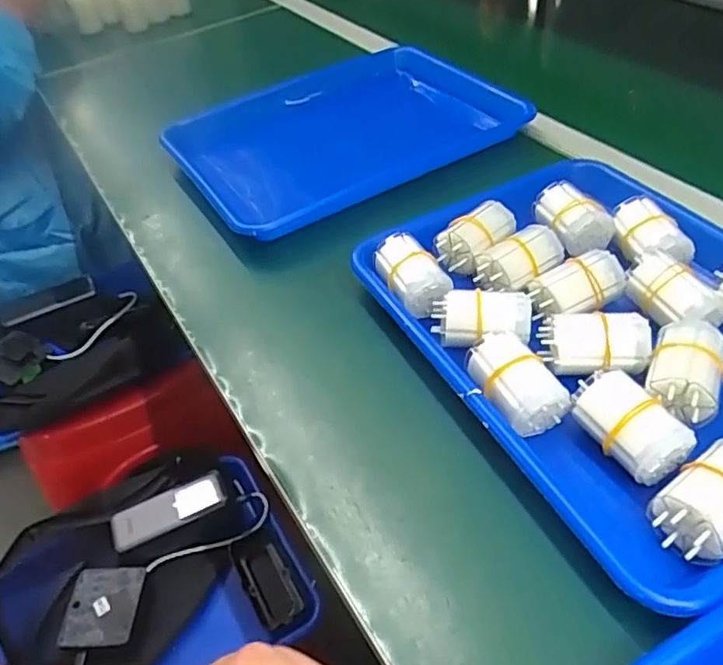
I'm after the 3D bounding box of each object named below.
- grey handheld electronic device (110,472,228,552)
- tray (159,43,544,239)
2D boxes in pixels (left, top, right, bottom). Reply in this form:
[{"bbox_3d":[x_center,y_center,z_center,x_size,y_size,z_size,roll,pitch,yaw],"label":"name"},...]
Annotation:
[{"bbox_3d":[-0.213,0.197,0.690,0.127,0.011,0.043,-24,62,-7],"label":"grey handheld electronic device"},{"bbox_3d":[-0.017,-0.203,0.644,0.326,0.050,0.247,-24,47,-15],"label":"tray"}]

